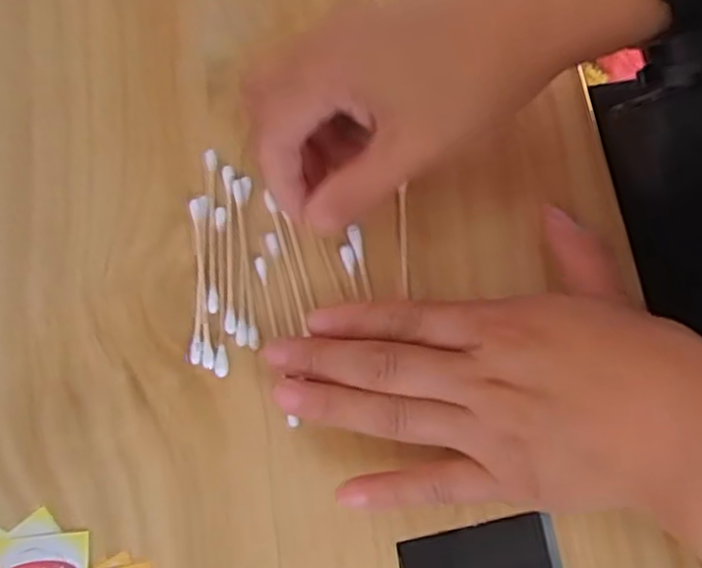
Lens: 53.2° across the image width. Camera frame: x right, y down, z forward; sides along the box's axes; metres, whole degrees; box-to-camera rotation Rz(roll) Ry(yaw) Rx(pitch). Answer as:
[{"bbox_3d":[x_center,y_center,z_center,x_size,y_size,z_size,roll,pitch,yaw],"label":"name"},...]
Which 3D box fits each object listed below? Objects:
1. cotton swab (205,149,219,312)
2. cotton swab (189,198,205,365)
[{"bbox_3d":[-0.059,-0.024,0.297,0.005,0.004,0.071,-4,76,0],"label":"cotton swab"},{"bbox_3d":[-0.064,-0.002,0.291,0.005,0.007,0.068,-2,76,0],"label":"cotton swab"}]

